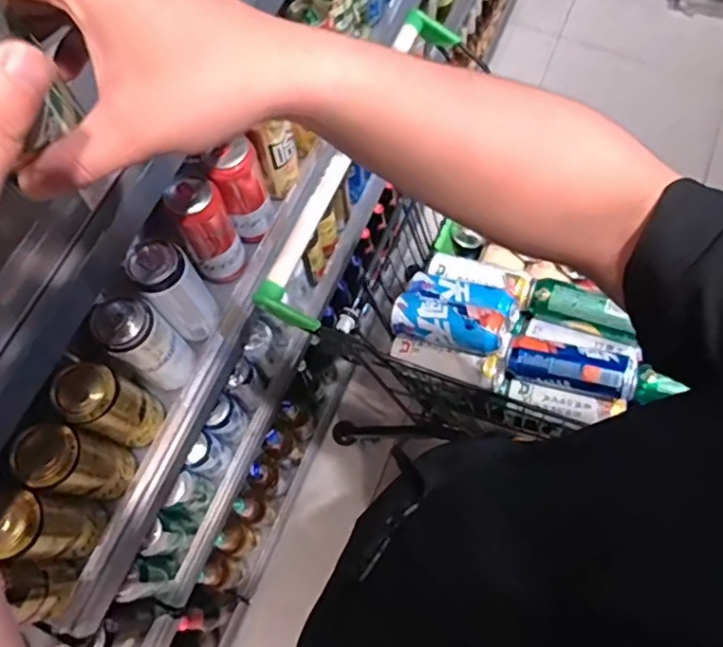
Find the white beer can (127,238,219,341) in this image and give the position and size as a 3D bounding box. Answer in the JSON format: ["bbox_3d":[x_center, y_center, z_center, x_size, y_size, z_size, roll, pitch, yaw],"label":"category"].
[{"bbox_3d":[-0.215,-0.037,0.678,0.063,0.155,0.062,0,69,1],"label":"white beer can"}]

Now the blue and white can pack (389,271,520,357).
[{"bbox_3d":[0.137,-0.015,0.859,0.165,0.065,0.115,17,37,24],"label":"blue and white can pack"}]

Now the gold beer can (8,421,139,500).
[{"bbox_3d":[-0.297,0.146,0.606,0.059,0.152,0.058,0,69,1],"label":"gold beer can"}]

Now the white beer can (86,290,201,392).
[{"bbox_3d":[-0.244,0.022,0.660,0.071,0.148,0.062,42,75,15],"label":"white beer can"}]

